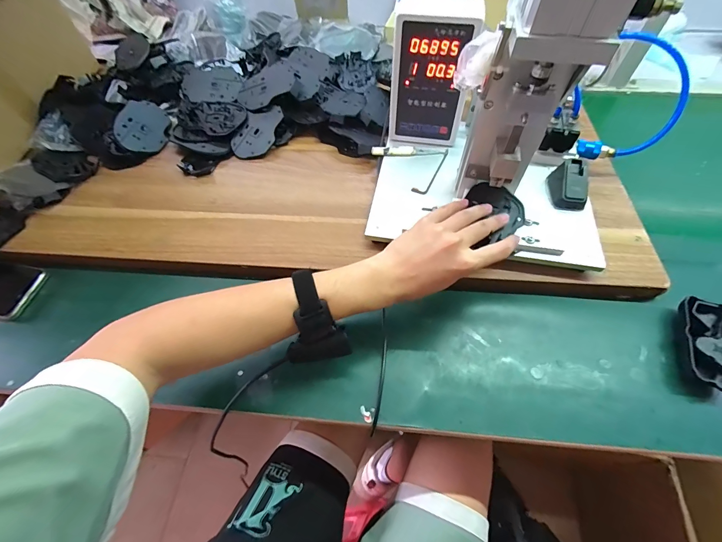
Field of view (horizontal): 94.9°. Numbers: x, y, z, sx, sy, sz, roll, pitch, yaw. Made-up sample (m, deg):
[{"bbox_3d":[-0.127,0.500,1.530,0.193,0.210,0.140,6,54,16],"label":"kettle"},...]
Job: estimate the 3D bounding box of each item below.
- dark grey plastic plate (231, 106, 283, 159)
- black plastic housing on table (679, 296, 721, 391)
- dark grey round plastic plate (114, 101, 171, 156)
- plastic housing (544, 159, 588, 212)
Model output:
[{"bbox_3d":[-0.180,-0.243,0.578,0.063,0.005,0.106,25,83,3],"label":"dark grey plastic plate"},{"bbox_3d":[0.403,0.084,0.387,0.051,0.025,0.110,18,61,13],"label":"black plastic housing on table"},{"bbox_3d":[-0.379,-0.252,0.577,0.075,0.009,0.112,10,66,-44],"label":"dark grey round plastic plate"},{"bbox_3d":[0.288,-0.119,0.461,0.040,0.040,0.065,1,58,3],"label":"plastic housing"}]

